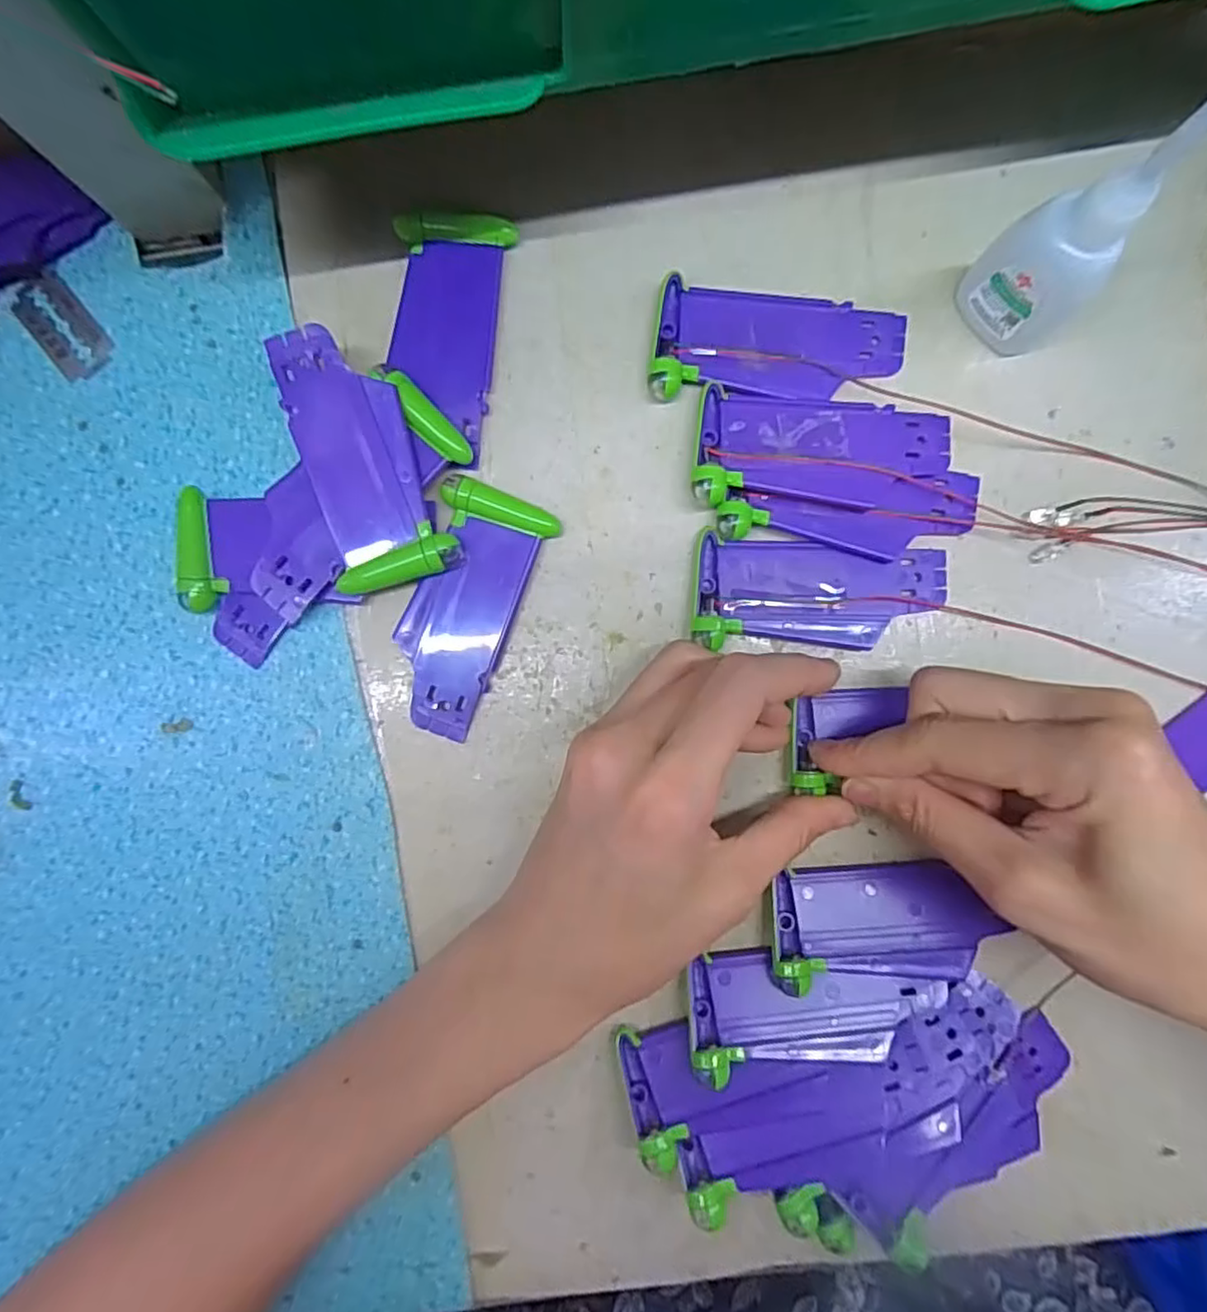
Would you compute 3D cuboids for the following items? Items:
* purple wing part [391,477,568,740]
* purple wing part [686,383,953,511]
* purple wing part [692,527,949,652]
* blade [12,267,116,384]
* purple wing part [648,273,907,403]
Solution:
[{"bbox_3d":[-0.052,-0.017,0.236,0.039,0.010,0.089,25,91,2],"label":"purple wing part"},{"bbox_3d":[0.078,-0.071,0.230,0.089,0.012,0.039,6,90,2],"label":"purple wing part"},{"bbox_3d":[0.077,-0.021,0.233,0.088,0.009,0.039,6,90,2],"label":"purple wing part"},{"bbox_3d":[-0.202,-0.123,0.242,0.022,0.004,0.041,-40,88,-4],"label":"blade"},{"bbox_3d":[0.063,-0.111,0.233,0.089,0.008,0.038,6,90,2],"label":"purple wing part"}]

